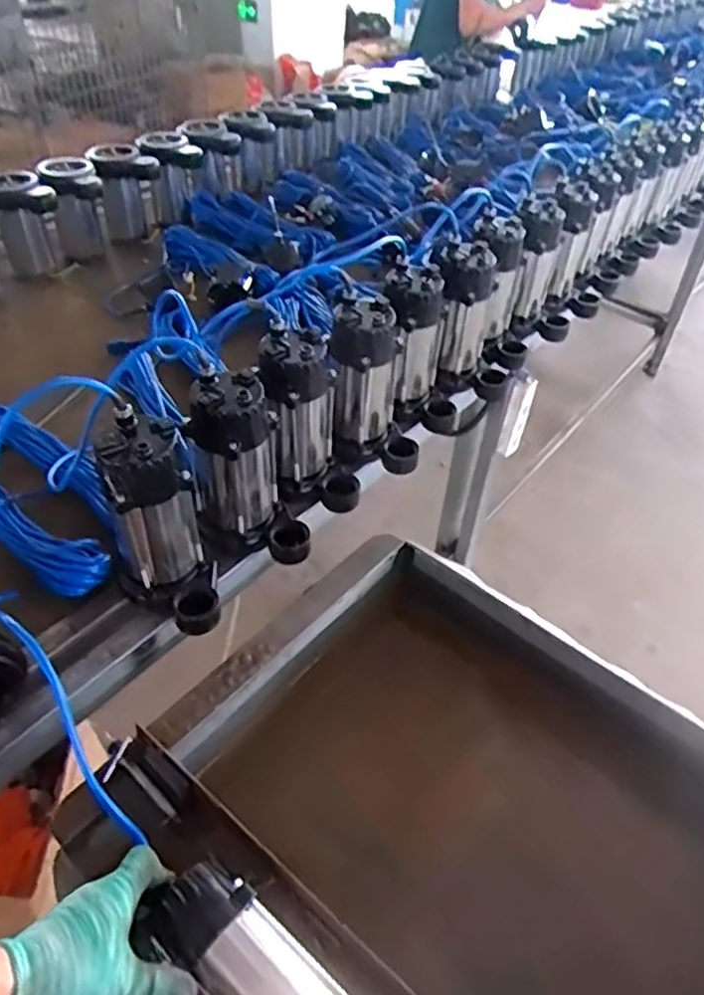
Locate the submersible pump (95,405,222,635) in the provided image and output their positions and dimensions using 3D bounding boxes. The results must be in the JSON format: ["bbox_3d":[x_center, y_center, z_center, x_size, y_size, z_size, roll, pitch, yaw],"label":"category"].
[{"bbox_3d":[-0.219,0.042,0.811,0.098,0.245,0.160,-28,52,-29],"label":"submersible pump"}]

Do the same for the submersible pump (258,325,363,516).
[{"bbox_3d":[-0.054,-0.102,0.961,0.140,0.237,0.096,5,43,3],"label":"submersible pump"}]

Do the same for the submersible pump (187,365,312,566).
[{"bbox_3d":[-0.129,-0.030,0.873,0.115,0.220,0.130,-20,48,-22],"label":"submersible pump"}]

